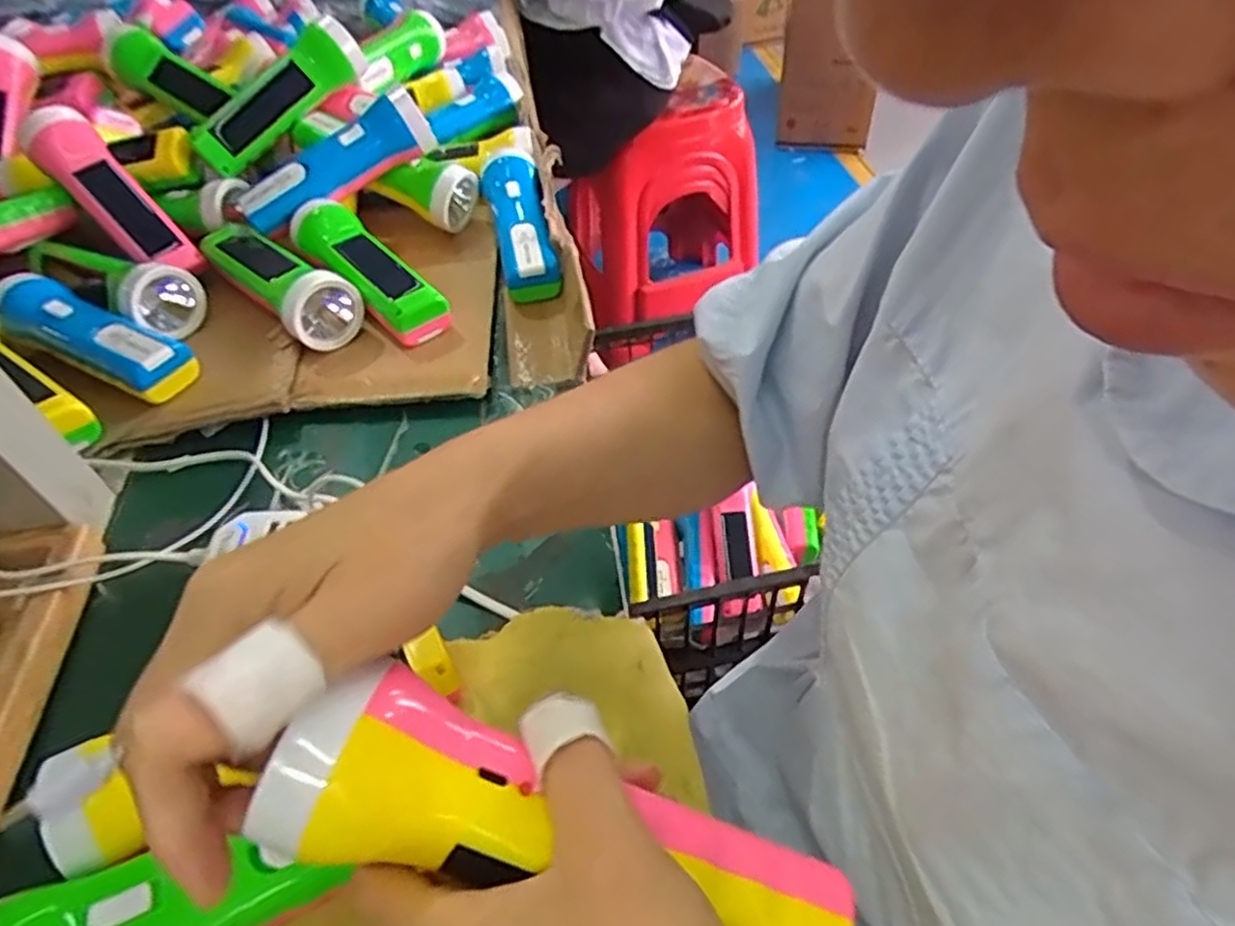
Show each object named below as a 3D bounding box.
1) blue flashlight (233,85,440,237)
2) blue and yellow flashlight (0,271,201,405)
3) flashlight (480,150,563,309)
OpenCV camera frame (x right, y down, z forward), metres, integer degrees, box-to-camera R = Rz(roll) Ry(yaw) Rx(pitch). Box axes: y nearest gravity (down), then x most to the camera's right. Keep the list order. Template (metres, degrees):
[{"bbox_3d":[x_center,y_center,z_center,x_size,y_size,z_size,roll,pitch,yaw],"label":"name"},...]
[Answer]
[{"bbox_3d":[-0.227,-0.238,0.574,0.162,0.045,0.037,-31,53,-1],"label":"blue flashlight"},{"bbox_3d":[-0.363,-0.088,0.494,0.171,0.039,0.046,19,52,20],"label":"blue and yellow flashlight"},{"bbox_3d":[-0.082,-0.199,0.596,0.046,0.046,0.166,-11,48,-5],"label":"flashlight"}]

